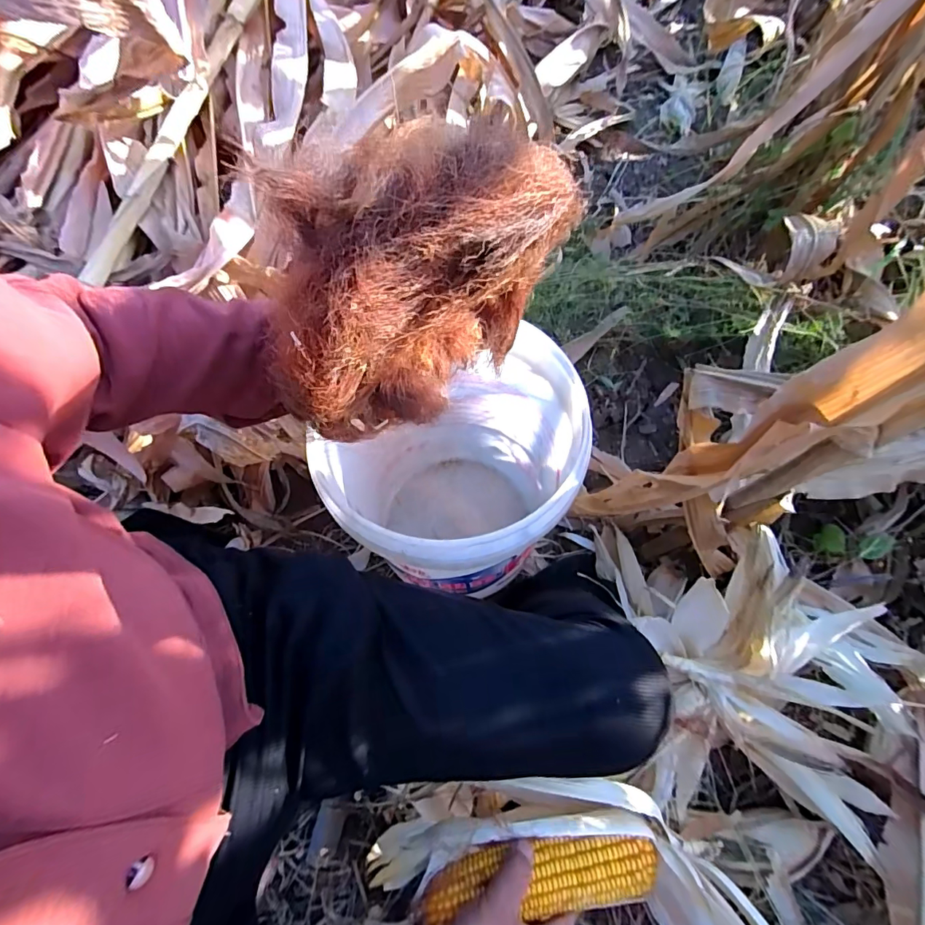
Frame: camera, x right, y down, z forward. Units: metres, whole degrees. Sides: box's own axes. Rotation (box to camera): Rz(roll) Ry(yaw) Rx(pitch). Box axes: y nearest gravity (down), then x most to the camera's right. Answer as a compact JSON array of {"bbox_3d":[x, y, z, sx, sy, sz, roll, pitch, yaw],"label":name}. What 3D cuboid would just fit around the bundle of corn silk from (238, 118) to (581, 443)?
[{"bbox_3d":[-0.031,-0.117,0.334,0.219,0.187,0.081,-26,70,-12],"label":"bundle of corn silk"}]

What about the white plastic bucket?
[{"bbox_3d":[-0.014,0.031,0.660,0.302,0.386,0.277,1,67,-1],"label":"white plastic bucket"}]

